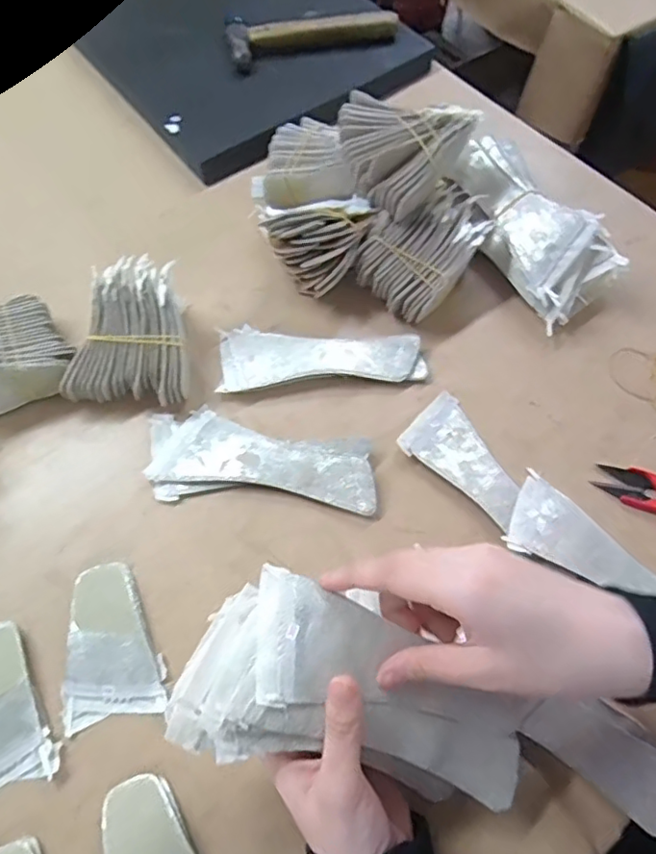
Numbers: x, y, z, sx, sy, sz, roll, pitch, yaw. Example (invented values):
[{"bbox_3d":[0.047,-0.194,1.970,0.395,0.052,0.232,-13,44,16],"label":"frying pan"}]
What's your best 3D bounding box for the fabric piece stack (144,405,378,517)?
[{"bbox_3d":[-0.050,0.025,0.443,0.173,0.013,0.069,7,63,2],"label":"fabric piece stack"}]

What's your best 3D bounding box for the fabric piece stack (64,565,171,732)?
[{"bbox_3d":[-0.140,0.137,0.384,0.060,0.009,0.096,-11,63,-7],"label":"fabric piece stack"}]

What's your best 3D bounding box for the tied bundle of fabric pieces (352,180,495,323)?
[{"bbox_3d":[0.090,-0.155,0.516,0.078,0.057,0.119,39,68,17],"label":"tied bundle of fabric pieces"}]

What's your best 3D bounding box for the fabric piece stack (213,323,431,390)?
[{"bbox_3d":[-0.006,-0.062,0.491,0.165,0.012,0.063,-4,63,-4],"label":"fabric piece stack"}]

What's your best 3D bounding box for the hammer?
[{"bbox_3d":[-0.019,-0.436,0.658,0.187,0.034,0.062,-17,64,-10],"label":"hammer"}]

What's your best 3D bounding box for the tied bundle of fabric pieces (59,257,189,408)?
[{"bbox_3d":[-0.150,-0.072,0.465,0.086,0.056,0.103,5,62,1],"label":"tied bundle of fabric pieces"}]

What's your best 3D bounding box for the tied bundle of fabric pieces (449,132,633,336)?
[{"bbox_3d":[0.177,-0.176,0.525,0.075,0.065,0.175,-23,66,-13],"label":"tied bundle of fabric pieces"}]

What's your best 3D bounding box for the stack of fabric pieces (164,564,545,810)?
[{"bbox_3d":[0.021,0.146,0.309,0.185,0.030,0.089,27,63,-10],"label":"stack of fabric pieces"}]

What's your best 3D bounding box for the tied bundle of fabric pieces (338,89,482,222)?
[{"bbox_3d":[0.052,-0.234,0.498,0.109,0.055,0.084,34,67,15],"label":"tied bundle of fabric pieces"}]

